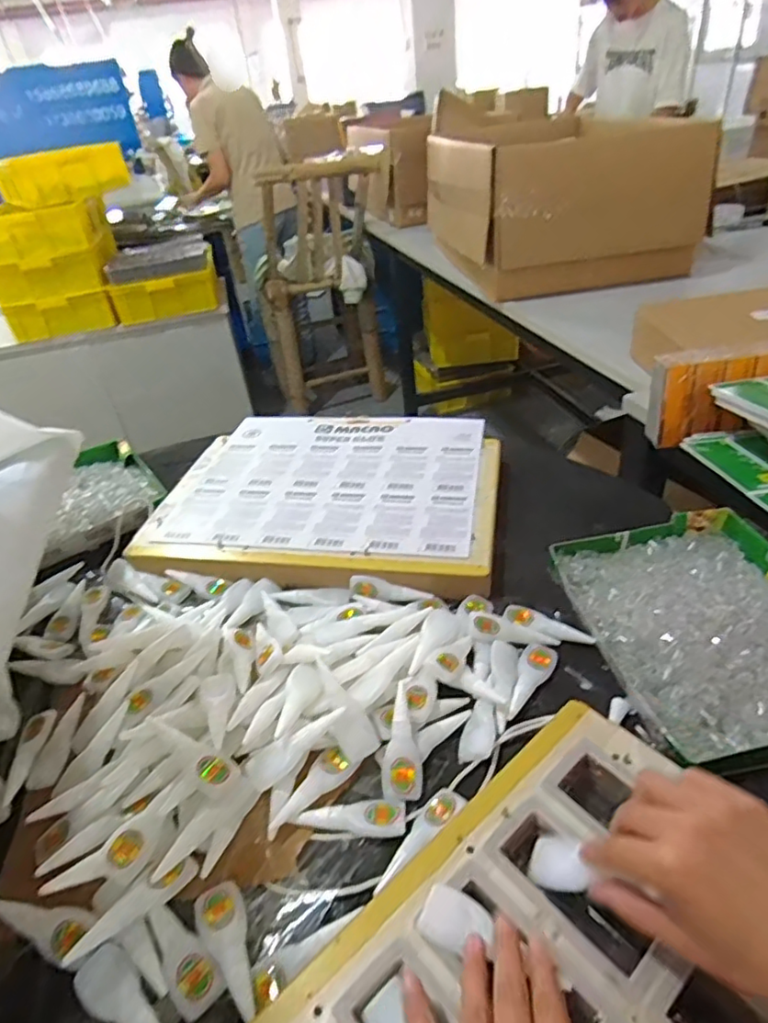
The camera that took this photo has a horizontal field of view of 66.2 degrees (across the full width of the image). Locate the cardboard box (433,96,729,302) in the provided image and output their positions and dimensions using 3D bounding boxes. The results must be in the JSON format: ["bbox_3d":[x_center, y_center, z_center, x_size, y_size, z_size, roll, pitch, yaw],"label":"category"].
[{"bbox_3d":[0.403,-0.780,1.492,0.516,0.321,0.646,-10,36,-3],"label":"cardboard box"}]

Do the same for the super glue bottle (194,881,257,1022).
[{"bbox_3d":[-0.098,0.276,0.374,0.030,0.008,0.081,-22,39,-20],"label":"super glue bottle"}]

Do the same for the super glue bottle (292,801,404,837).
[{"bbox_3d":[-0.023,0.232,0.438,0.078,0.011,0.025,-6,36,1],"label":"super glue bottle"}]

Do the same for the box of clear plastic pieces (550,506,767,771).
[{"bbox_3d":[0.304,0.101,0.547,0.217,0.033,0.258,-11,36,-6],"label":"box of clear plastic pieces"}]

